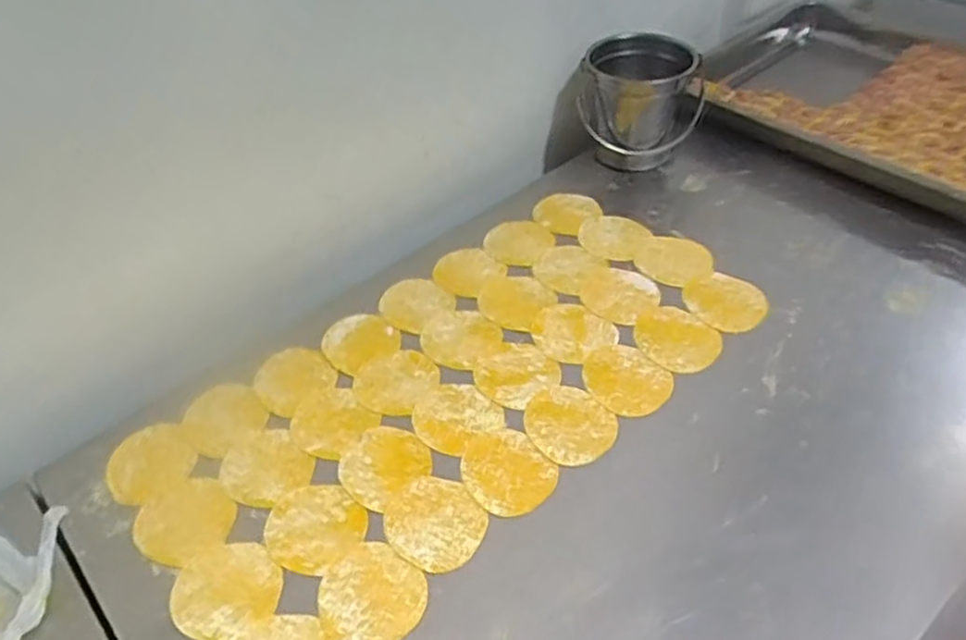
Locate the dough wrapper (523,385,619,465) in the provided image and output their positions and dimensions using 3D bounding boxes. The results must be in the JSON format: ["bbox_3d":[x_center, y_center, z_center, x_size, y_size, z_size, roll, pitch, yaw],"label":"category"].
[{"bbox_3d":[0.079,0.096,0.670,0.075,0.006,0.086,-33,50,-23],"label":"dough wrapper"}]

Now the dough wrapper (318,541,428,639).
[{"bbox_3d":[-0.088,0.215,0.564,0.084,0.004,0.078,-2,46,2],"label":"dough wrapper"}]

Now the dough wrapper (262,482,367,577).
[{"bbox_3d":[-0.143,0.172,0.611,0.079,0.004,0.076,-2,46,2],"label":"dough wrapper"}]

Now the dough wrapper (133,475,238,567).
[{"bbox_3d":[-0.254,0.172,0.621,0.077,0.004,0.073,-2,46,2],"label":"dough wrapper"}]

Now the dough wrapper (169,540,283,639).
[{"bbox_3d":[-0.203,0.212,0.574,0.080,0.004,0.081,-2,46,2],"label":"dough wrapper"}]

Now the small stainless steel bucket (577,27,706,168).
[{"bbox_3d":[0.208,-0.288,0.948,0.150,0.134,0.148,-2,46,2],"label":"small stainless steel bucket"}]

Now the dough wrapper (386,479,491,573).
[{"bbox_3d":[-0.040,0.168,0.607,0.076,0.004,0.084,-29,51,-22],"label":"dough wrapper"}]

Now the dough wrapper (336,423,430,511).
[{"bbox_3d":[-0.091,0.128,0.652,0.076,0.004,0.072,-2,46,2],"label":"dough wrapper"}]

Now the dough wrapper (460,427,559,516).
[{"bbox_3d":[0.020,0.131,0.638,0.074,0.004,0.086,-34,53,-25],"label":"dough wrapper"}]

